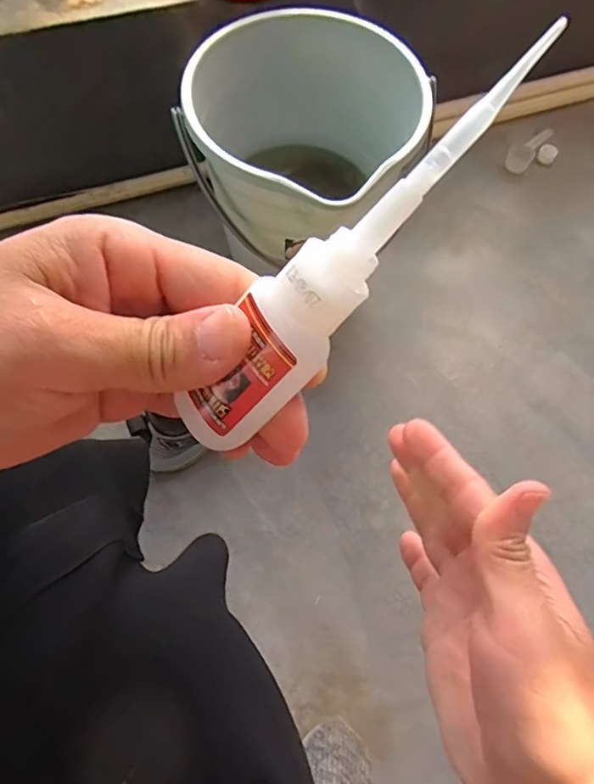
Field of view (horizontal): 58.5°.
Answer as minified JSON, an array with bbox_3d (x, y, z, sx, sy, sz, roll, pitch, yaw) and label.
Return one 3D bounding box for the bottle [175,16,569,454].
[{"bbox_3d":[0.009,-0.030,0.136,0.127,0.018,0.023,-48,69,24],"label":"bottle"}]

